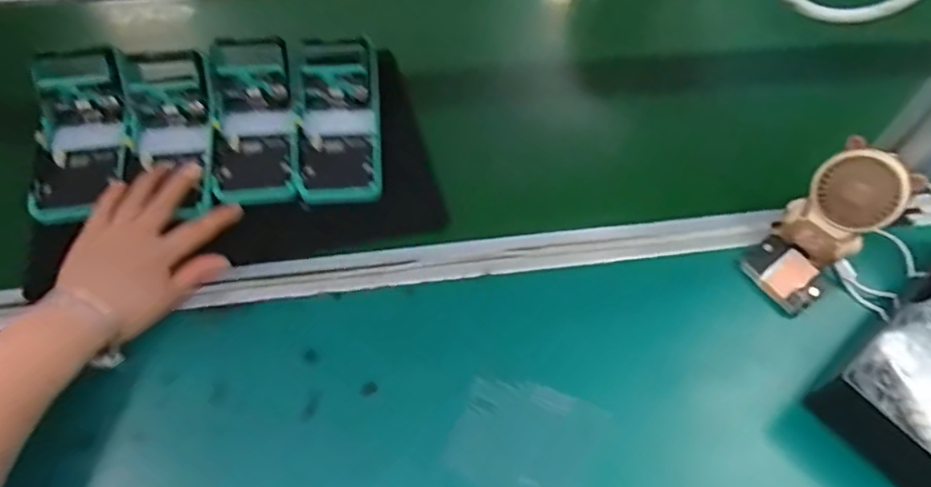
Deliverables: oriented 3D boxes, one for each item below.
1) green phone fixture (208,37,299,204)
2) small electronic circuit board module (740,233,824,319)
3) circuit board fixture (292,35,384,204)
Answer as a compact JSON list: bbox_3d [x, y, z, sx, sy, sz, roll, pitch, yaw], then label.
[{"bbox_3d":[-0.208,-0.129,0.588,0.078,0.061,0.191,-10,52,-9],"label":"green phone fixture"},{"bbox_3d":[0.288,0.028,0.547,0.052,0.011,0.065,-36,67,-13],"label":"small electronic circuit board module"},{"bbox_3d":[-0.126,-0.129,0.590,0.087,0.054,0.181,-5,51,-4],"label":"circuit board fixture"}]

